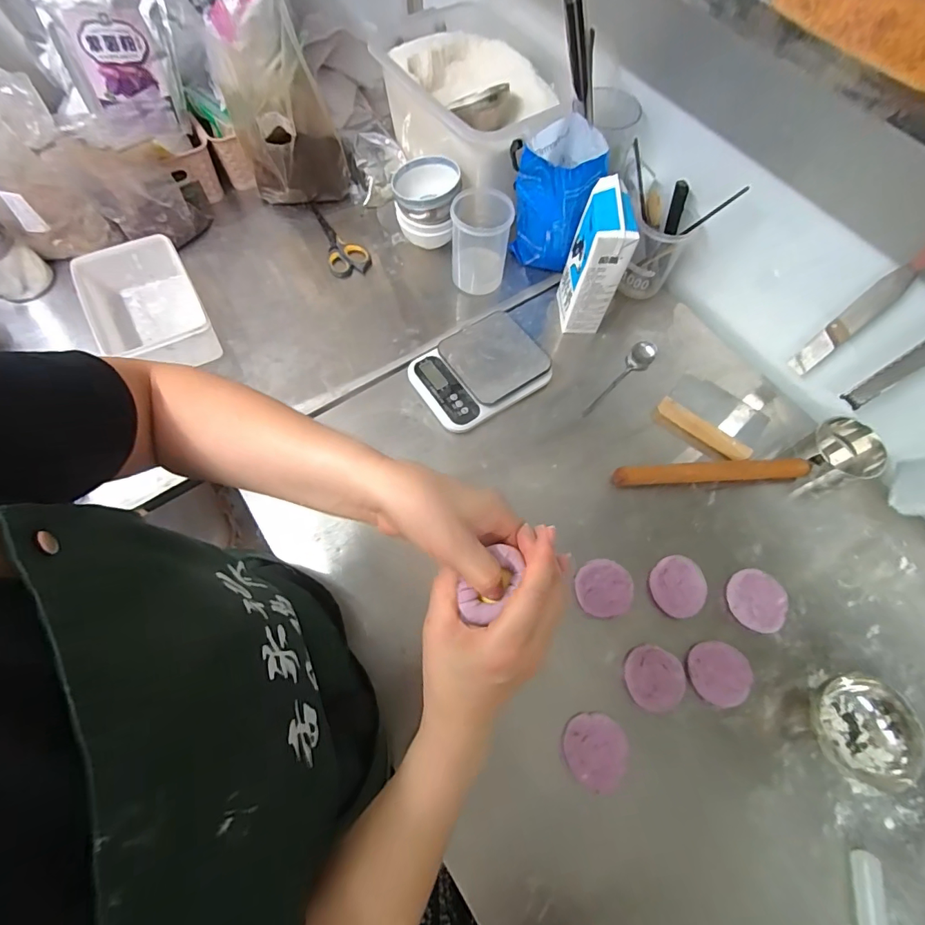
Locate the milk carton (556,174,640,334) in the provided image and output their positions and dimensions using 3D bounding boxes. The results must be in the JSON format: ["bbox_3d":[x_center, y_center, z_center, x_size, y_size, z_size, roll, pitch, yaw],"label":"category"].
[{"bbox_3d":[0.205,-0.307,0.722,0.071,0.207,0.101,6,67,0],"label":"milk carton"}]

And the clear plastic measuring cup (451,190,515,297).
[{"bbox_3d":[0.029,-0.371,0.769,0.094,0.135,0.110,6,67,0],"label":"clear plastic measuring cup"}]

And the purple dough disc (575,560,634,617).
[{"bbox_3d":[0.191,0.169,0.617,0.076,0.009,0.071,5,67,0],"label":"purple dough disc"}]

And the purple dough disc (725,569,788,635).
[{"bbox_3d":[0.393,0.181,0.609,0.079,0.012,0.076,1,72,-3],"label":"purple dough disc"}]

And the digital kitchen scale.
[{"bbox_3d":[0.026,-0.144,0.728,0.196,0.038,0.147,-30,71,-14],"label":"digital kitchen scale"}]

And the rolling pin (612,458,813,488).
[{"bbox_3d":[0.367,0.015,0.679,0.283,0.031,0.028,-2,67,-3],"label":"rolling pin"}]

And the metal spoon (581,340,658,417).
[{"bbox_3d":[0.253,-0.135,0.751,0.168,0.024,0.037,-44,75,-6],"label":"metal spoon"}]

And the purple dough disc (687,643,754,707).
[{"bbox_3d":[0.328,0.267,0.581,0.077,0.005,0.072,1,67,-2],"label":"purple dough disc"}]

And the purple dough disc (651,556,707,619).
[{"bbox_3d":[0.289,0.165,0.613,0.072,0.004,0.076,1,67,-2],"label":"purple dough disc"}]

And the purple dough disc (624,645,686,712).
[{"bbox_3d":[0.241,0.269,0.572,0.070,0.014,0.071,7,67,1],"label":"purple dough disc"}]

